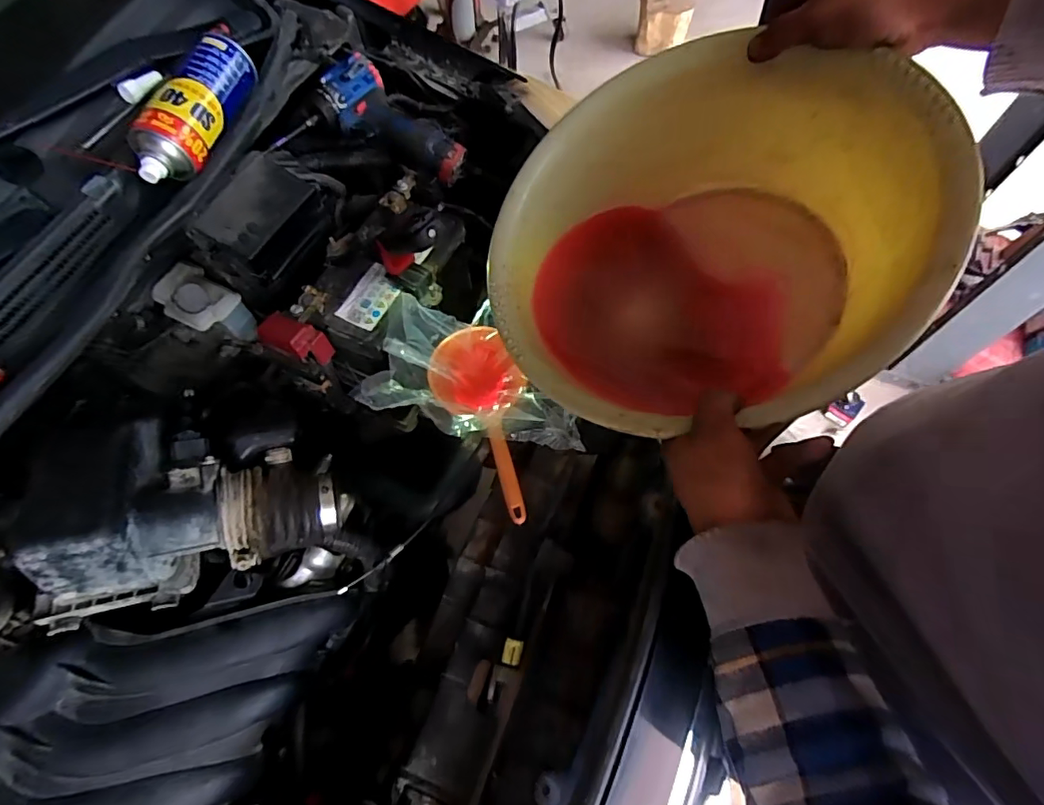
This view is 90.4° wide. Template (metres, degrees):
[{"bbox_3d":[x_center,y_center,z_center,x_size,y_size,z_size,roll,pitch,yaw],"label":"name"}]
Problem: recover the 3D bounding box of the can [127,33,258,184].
[{"bbox_3d":[-0.349,-0.311,0.548,0.052,0.052,0.181,12,66,8],"label":"can"}]

